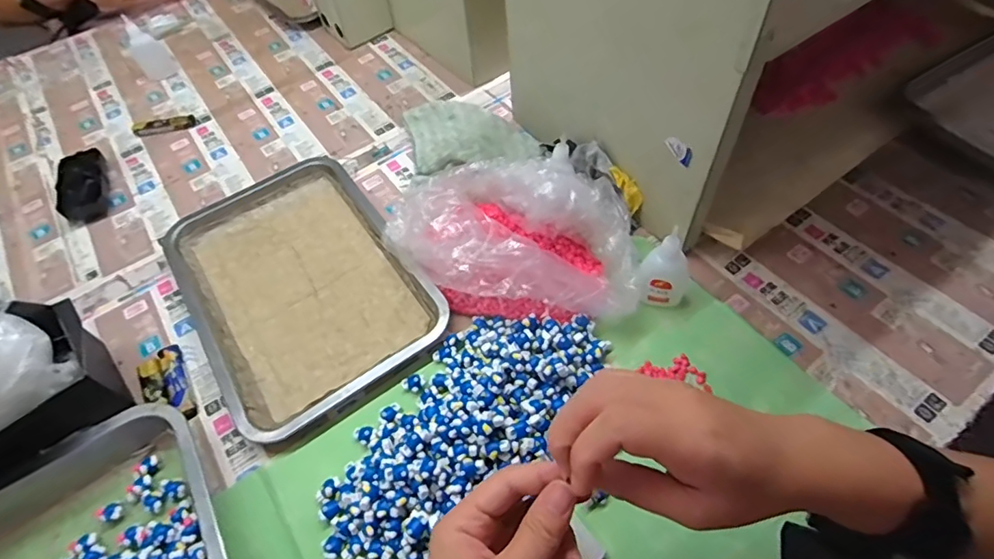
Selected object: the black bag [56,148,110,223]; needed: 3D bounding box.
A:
[{"bbox_3d":[-0.498,-0.113,0.620,0.052,0.032,0.096,-25,57,-10],"label":"black bag"}]

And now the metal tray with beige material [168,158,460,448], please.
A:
[{"bbox_3d":[-0.207,-0.006,0.534,0.202,0.028,0.308,-33,59,-15],"label":"metal tray with beige material"}]

